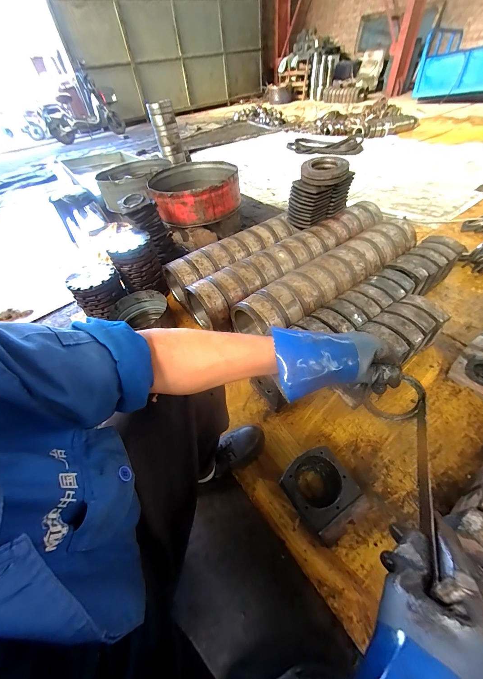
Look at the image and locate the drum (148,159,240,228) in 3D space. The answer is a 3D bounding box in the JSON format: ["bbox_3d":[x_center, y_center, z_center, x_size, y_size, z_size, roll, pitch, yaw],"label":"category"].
[{"bbox_3d":[-0.272,-0.897,1.523,0.511,0.168,0.434,-15,48,-7],"label":"drum"}]

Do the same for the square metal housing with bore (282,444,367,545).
[{"bbox_3d":[0.212,0.406,0.670,0.161,0.088,0.181,-27,51,-17],"label":"square metal housing with bore"}]

